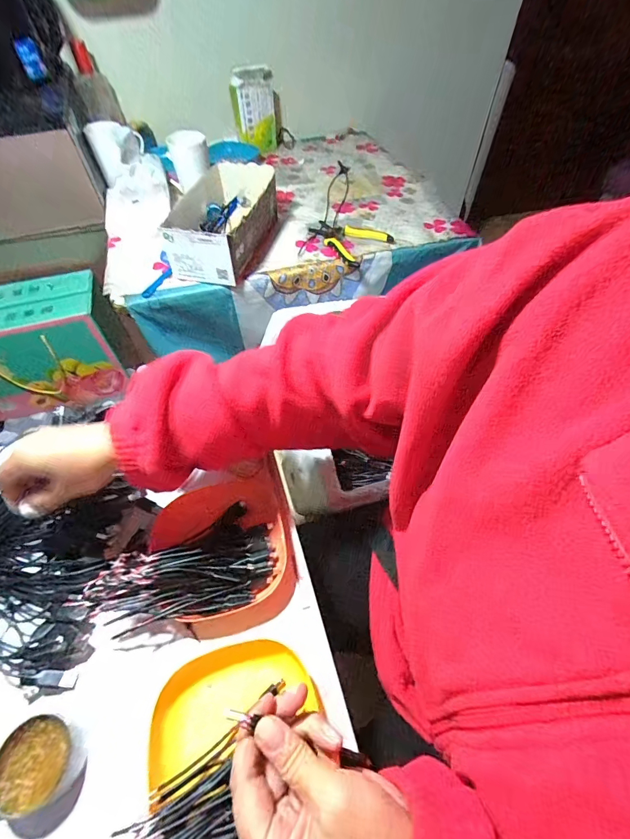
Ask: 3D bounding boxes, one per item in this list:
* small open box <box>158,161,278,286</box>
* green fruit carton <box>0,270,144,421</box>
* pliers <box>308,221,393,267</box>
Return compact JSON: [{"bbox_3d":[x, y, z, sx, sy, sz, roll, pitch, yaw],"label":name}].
[{"bbox_3d":[-0.164,-0.373,0.697,0.151,0.098,0.246,10,56,7],"label":"small open box"},{"bbox_3d":[-0.614,-0.160,0.841,0.329,0.246,0.159,-14,57,-10],"label":"green fruit carton"},{"bbox_3d":[0.063,-0.356,0.736,0.161,0.015,0.103,17,57,11],"label":"pliers"}]

